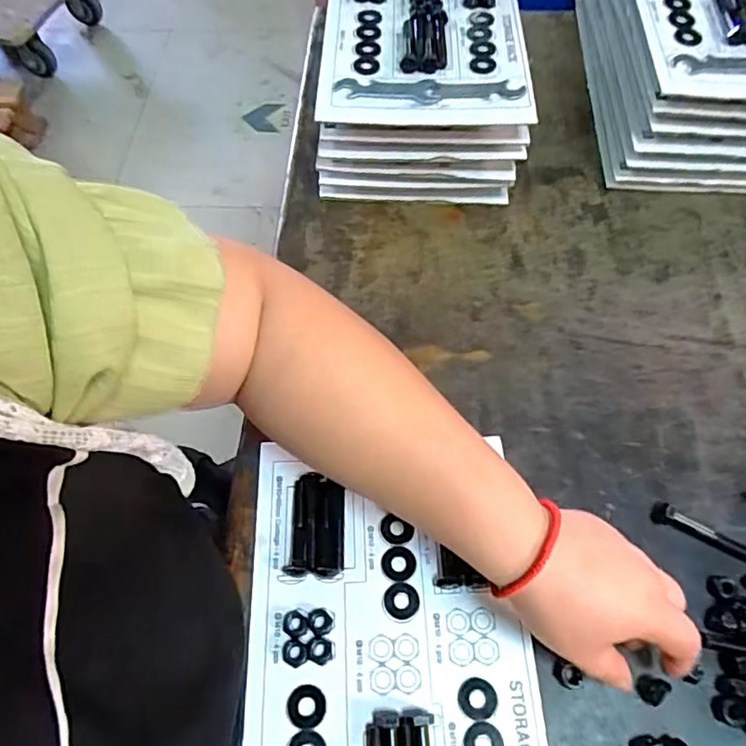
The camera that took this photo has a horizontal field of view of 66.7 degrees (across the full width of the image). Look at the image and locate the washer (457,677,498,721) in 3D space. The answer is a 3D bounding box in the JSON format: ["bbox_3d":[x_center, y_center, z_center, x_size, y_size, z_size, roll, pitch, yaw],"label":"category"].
[{"bbox_3d":[0.068,0.210,0.366,0.025,0.004,0.023,0,62,0],"label":"washer"}]

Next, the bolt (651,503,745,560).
[{"bbox_3d":[0.240,0.112,0.406,0.074,0.011,0.016,22,64,12],"label":"bolt"}]

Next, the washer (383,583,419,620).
[{"bbox_3d":[0.020,0.159,0.395,0.024,0.004,0.023,0,62,0],"label":"washer"}]

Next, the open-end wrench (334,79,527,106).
[{"bbox_3d":[0.050,-0.250,0.503,0.165,0.004,0.028,1,62,1],"label":"open-end wrench"}]

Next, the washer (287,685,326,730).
[{"bbox_3d":[-0.043,0.214,0.363,0.024,0.004,0.024,0,62,0],"label":"washer"}]

